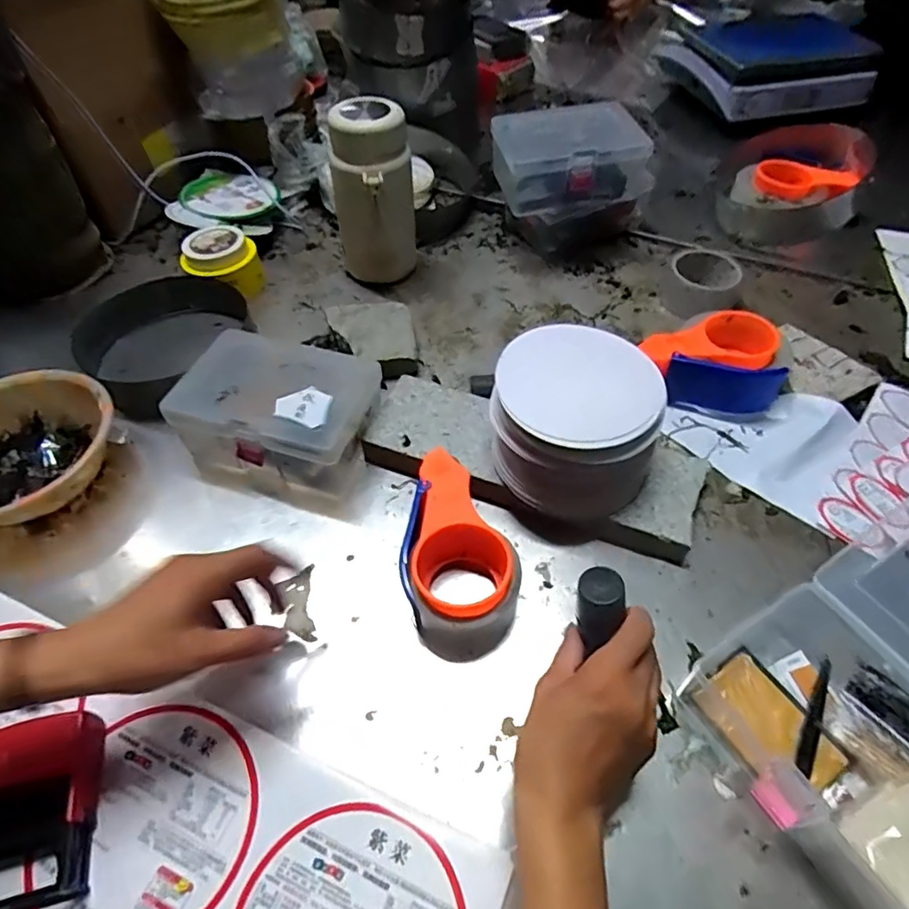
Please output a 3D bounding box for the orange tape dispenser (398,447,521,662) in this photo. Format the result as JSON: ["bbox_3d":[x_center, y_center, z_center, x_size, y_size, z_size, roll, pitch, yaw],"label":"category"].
[{"bbox_3d":[-0.003,0.080,0.494,0.092,0.067,0.166,-10,52,-5],"label":"orange tape dispenser"}]

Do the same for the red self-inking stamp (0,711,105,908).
[{"bbox_3d":[-0.287,0.240,0.385,0.083,0.031,0.111,-12,52,-6],"label":"red self-inking stamp"}]

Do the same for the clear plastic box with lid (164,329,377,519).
[{"bbox_3d":[-0.173,-0.040,0.582,0.181,0.085,0.142,10,53,10],"label":"clear plastic box with lid"}]

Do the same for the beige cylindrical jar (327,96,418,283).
[{"bbox_3d":[-0.099,-0.307,0.711,0.095,0.204,0.097,-1,52,2],"label":"beige cylindrical jar"}]

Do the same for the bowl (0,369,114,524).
[{"bbox_3d":[-0.421,0.004,0.567,0.171,0.077,0.171,-1,52,2],"label":"bowl"}]

